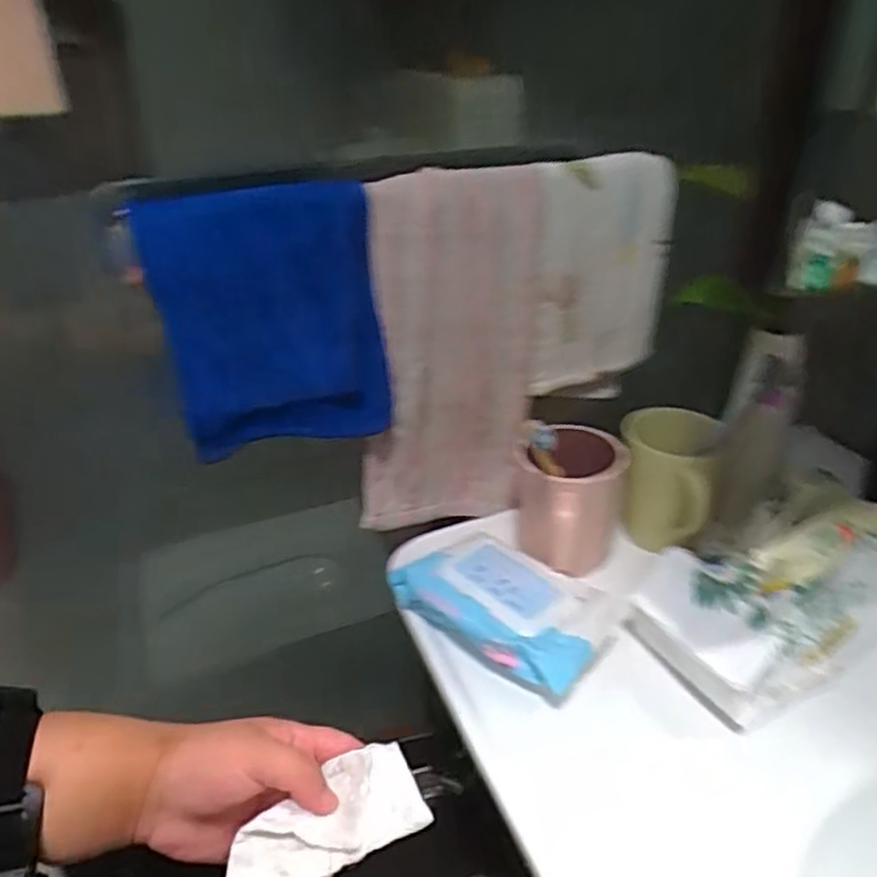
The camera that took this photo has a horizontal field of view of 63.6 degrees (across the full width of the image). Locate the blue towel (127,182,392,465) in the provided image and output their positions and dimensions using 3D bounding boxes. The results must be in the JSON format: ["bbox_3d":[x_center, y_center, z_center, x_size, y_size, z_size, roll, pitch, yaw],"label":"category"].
[{"bbox_3d":[-0.123,-0.086,0.528,0.162,0.188,0.031,-7,33,-11],"label":"blue towel"}]

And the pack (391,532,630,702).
[{"bbox_3d":[0.048,0.119,0.531,0.161,0.039,0.101,23,39,31],"label":"pack"}]

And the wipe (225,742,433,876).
[{"bbox_3d":[-0.055,0.202,0.364,0.100,0.025,0.050,-24,39,-25],"label":"wipe"}]

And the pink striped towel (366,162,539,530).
[{"bbox_3d":[0.009,-0.063,0.599,0.144,0.306,0.027,-7,29,-20],"label":"pink striped towel"}]

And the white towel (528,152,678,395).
[{"bbox_3d":[0.139,-0.140,0.614,0.128,0.185,0.030,-10,34,-16],"label":"white towel"}]

